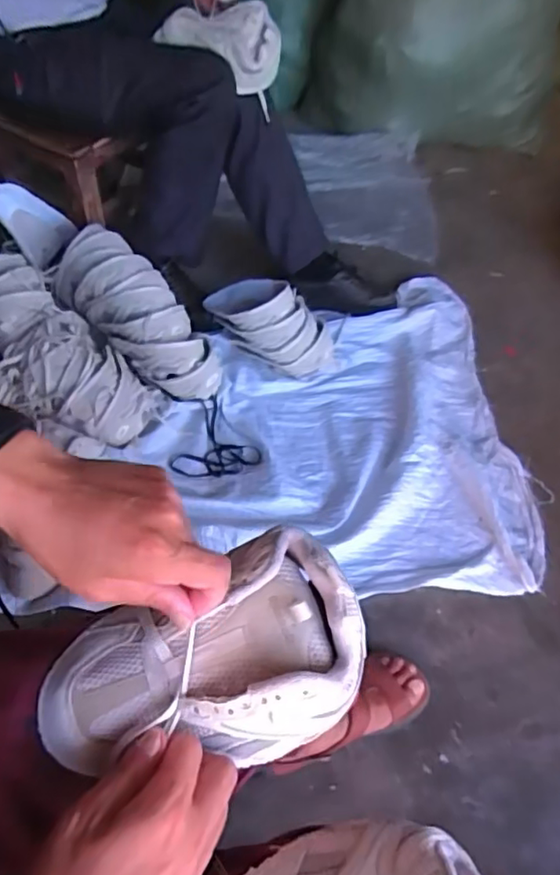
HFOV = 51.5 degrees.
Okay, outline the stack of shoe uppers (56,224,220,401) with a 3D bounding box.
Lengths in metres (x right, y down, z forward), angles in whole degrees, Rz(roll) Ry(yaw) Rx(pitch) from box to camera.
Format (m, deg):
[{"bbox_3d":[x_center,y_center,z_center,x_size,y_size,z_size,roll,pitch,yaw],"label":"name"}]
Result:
[{"bbox_3d":[-0.262,-0.220,1.111,0.371,0.149,0.140,46,64,1],"label":"stack of shoe uppers"}]

